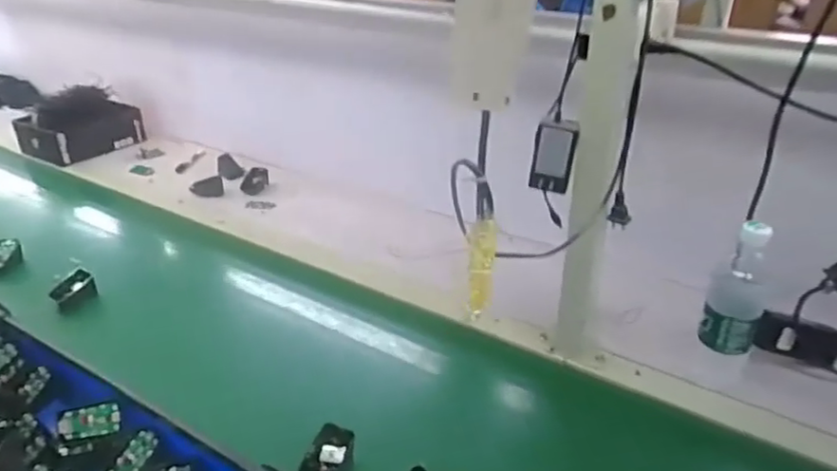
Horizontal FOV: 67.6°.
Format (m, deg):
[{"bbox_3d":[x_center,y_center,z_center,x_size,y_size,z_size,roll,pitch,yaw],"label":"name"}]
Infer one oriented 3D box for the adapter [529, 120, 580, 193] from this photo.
[{"bbox_3d":[0.161,-0.093,0.744,0.050,0.084,0.026,4,31,10],"label":"adapter"}]

